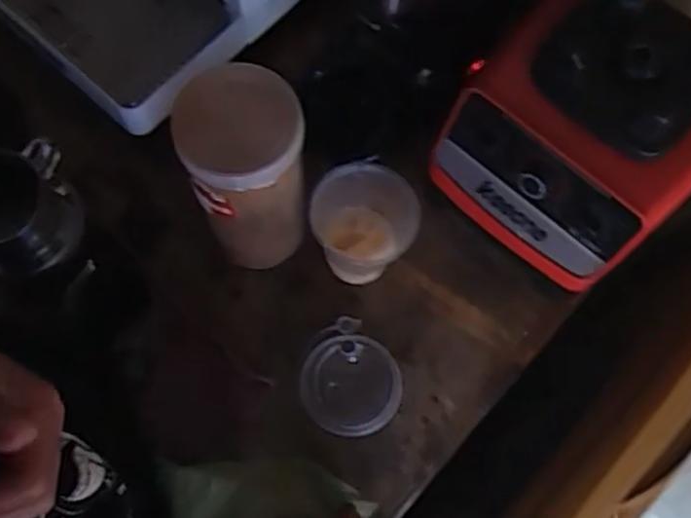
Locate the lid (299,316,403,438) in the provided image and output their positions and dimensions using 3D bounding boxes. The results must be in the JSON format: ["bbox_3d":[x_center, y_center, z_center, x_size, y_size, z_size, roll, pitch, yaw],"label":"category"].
[{"bbox_3d":[0.004,0.109,0.665,0.090,0.011,0.088,1,73,-2],"label":"lid"}]

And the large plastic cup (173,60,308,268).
[{"bbox_3d":[-0.076,-0.064,0.612,0.082,0.200,0.092,0,73,-2],"label":"large plastic cup"}]

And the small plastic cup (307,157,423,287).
[{"bbox_3d":[0.013,-0.024,0.651,0.080,0.114,0.078,1,73,-2],"label":"small plastic cup"}]

